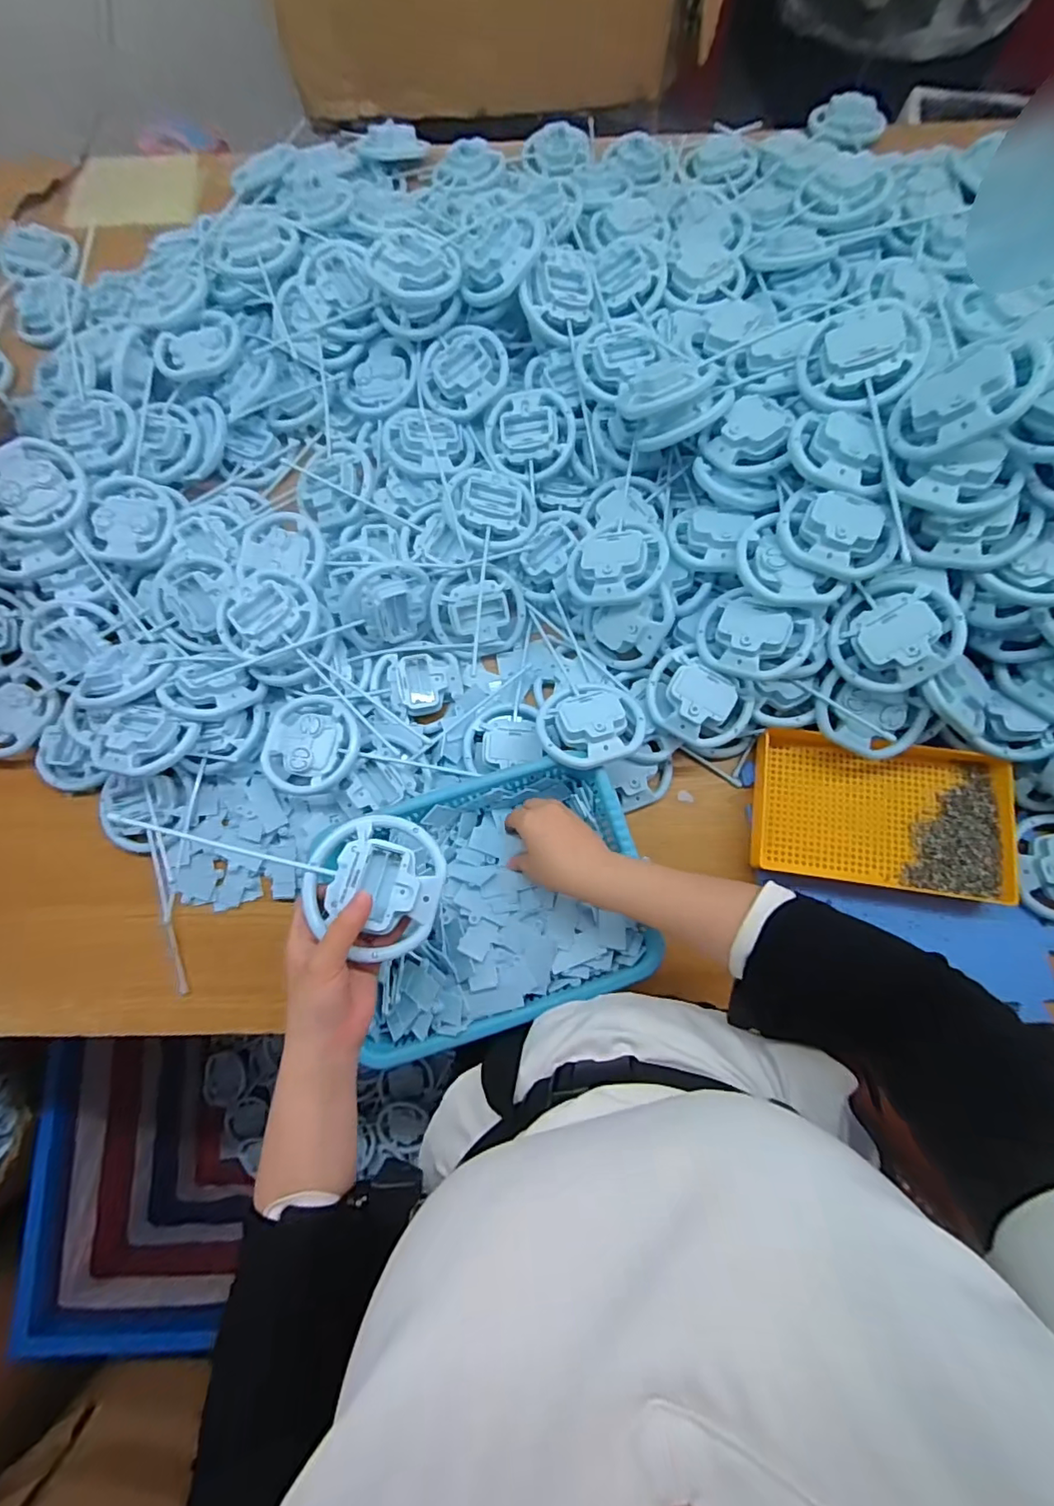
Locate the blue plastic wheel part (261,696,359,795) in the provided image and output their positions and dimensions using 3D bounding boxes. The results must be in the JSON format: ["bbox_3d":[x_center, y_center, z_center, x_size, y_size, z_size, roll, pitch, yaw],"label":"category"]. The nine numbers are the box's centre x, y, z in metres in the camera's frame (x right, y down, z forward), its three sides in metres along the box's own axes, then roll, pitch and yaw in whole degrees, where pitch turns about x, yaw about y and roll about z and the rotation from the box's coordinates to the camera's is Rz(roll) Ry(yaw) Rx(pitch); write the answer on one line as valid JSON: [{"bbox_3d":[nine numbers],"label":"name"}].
[{"bbox_3d":[-0.229,-0.010,0.578,0.105,0.025,0.102,0,78,1],"label":"blue plastic wheel part"}]

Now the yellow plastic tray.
[{"bbox_3d":[0.370,0.060,0.583,0.244,0.033,0.154,8,78,3],"label":"yellow plastic tray"}]

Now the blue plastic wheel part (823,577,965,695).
[{"bbox_3d":[0.346,-0.110,0.522,0.103,0.037,0.097,-29,78,24],"label":"blue plastic wheel part"}]

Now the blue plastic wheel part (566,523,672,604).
[{"bbox_3d":[0.094,-0.204,0.581,0.098,0.050,0.099,0,78,1],"label":"blue plastic wheel part"}]

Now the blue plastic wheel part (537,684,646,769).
[{"bbox_3d":[0.064,-0.034,0.550,0.102,0.032,0.096,-2,53,2],"label":"blue plastic wheel part"}]

